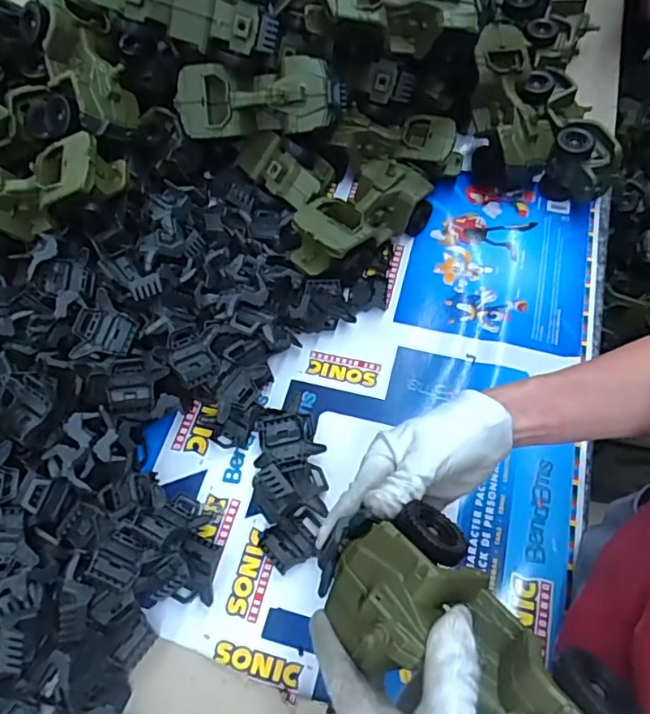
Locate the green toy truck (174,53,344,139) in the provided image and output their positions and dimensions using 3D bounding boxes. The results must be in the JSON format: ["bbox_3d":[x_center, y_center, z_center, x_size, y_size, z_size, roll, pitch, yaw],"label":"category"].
[{"bbox_3d":[-0.074,-0.302,0.667,0.189,0.080,0.083,1,20,8],"label":"green toy truck"}]

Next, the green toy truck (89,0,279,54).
[{"bbox_3d":[-0.152,-0.384,0.622,0.203,0.074,0.049,13,26,-8],"label":"green toy truck"}]

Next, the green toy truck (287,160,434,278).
[{"bbox_3d":[0.038,-0.157,0.663,0.183,0.089,0.088,-40,66,-17],"label":"green toy truck"}]

